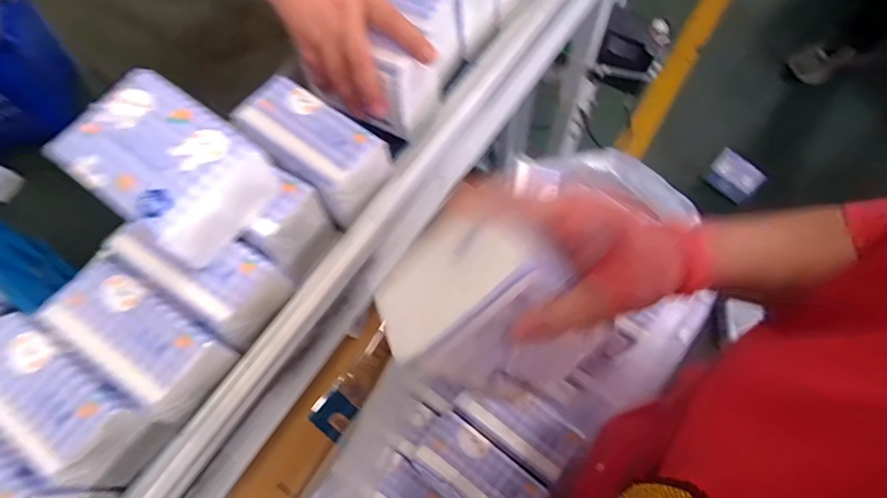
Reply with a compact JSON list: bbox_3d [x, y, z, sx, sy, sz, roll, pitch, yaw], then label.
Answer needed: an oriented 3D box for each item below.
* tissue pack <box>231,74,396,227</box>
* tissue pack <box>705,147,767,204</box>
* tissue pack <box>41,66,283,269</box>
[{"bbox_3d":[-0.110,-0.085,0.458,0.134,0.070,0.067,37,74,16],"label":"tissue pack"},{"bbox_3d":[0.821,-0.206,1.447,0.104,0.054,0.134,-43,72,-13],"label":"tissue pack"},{"bbox_3d":[-0.199,-0.061,0.372,0.123,0.060,0.091,34,73,15],"label":"tissue pack"}]

